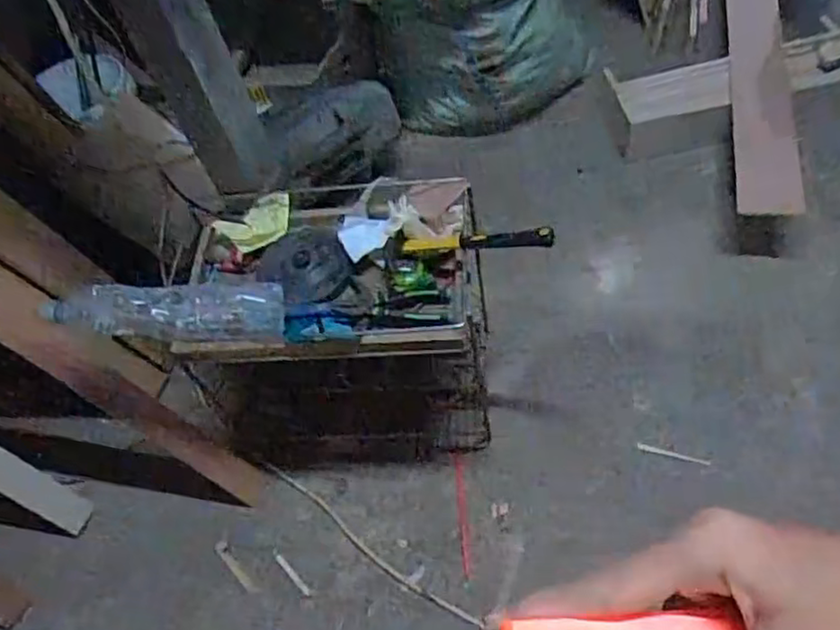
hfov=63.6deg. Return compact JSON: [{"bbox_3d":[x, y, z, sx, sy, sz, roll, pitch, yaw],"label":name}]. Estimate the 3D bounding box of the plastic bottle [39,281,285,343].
[{"bbox_3d":[-0.359,0.000,0.972,0.322,0.084,0.091,-3,99,-5],"label":"plastic bottle"}]

